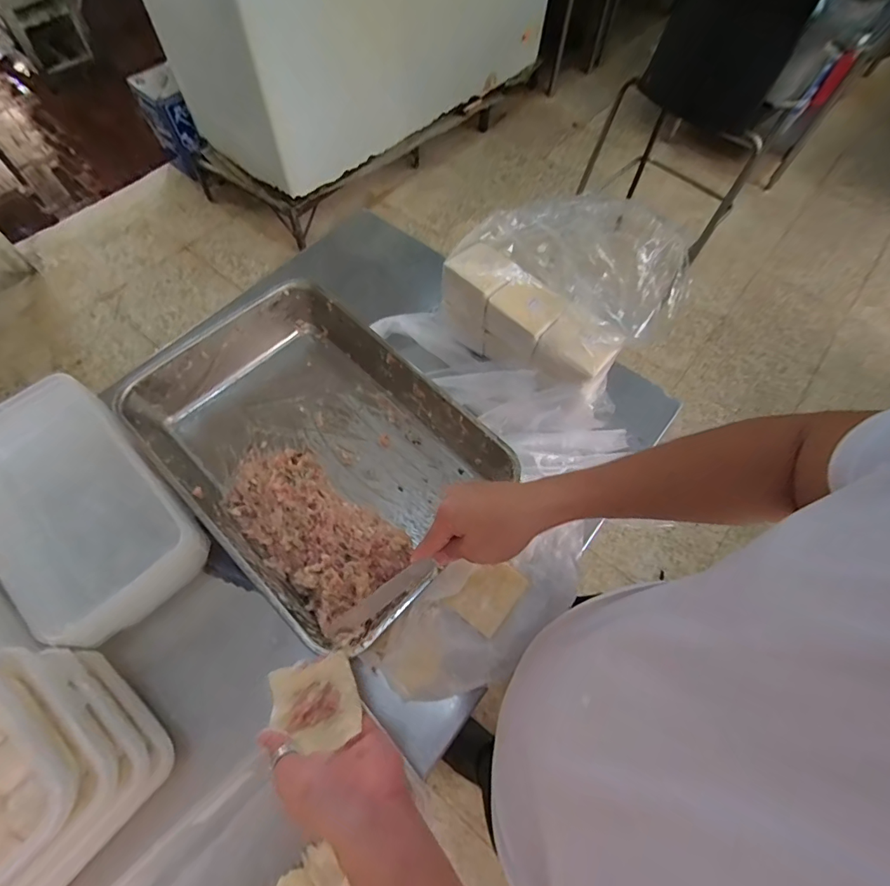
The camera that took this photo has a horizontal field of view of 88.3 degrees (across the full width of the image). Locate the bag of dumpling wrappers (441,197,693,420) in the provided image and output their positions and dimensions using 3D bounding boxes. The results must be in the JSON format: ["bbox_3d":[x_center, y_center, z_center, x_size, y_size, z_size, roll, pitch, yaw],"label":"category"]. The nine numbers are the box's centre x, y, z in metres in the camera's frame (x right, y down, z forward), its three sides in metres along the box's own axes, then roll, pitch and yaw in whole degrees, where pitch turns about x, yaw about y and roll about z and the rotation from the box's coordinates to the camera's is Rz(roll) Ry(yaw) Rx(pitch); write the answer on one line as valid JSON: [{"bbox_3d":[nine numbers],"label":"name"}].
[{"bbox_3d":[0.182,-0.238,0.707,0.284,0.184,0.257,39,68,16],"label":"bag of dumpling wrappers"}]

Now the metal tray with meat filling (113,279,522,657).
[{"bbox_3d":[-0.176,0.008,0.646,0.482,0.084,0.338,40,69,17],"label":"metal tray with meat filling"}]

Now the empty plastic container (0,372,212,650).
[{"bbox_3d":[-0.463,0.074,0.574,0.319,0.090,0.194,40,69,16],"label":"empty plastic container"}]

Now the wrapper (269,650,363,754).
[{"bbox_3d":[-0.125,0.249,0.442,0.074,0.031,0.073,-17,65,-11],"label":"wrapper"}]

